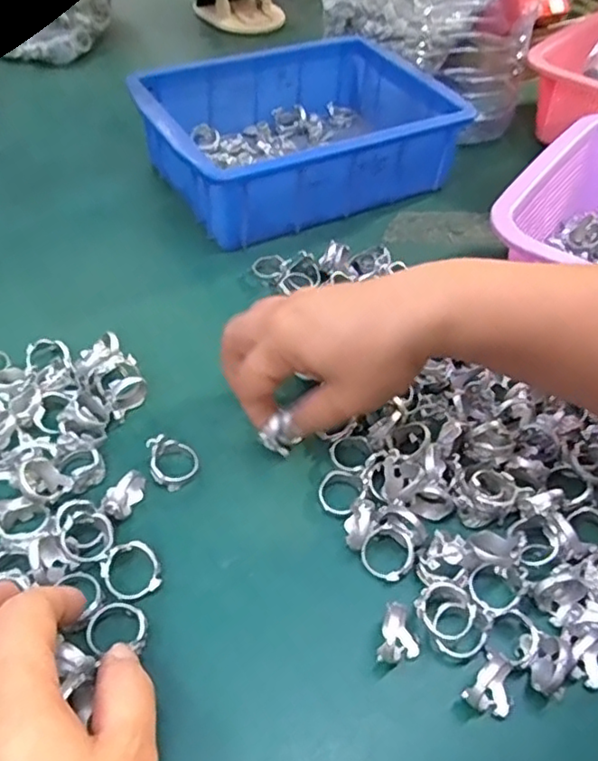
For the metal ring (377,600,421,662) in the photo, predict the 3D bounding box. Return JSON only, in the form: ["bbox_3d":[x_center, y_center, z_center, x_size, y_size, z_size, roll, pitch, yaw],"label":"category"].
[{"bbox_3d":[0.047,0.117,0.282,0.019,0.013,0.029,15,49,7],"label":"metal ring"}]

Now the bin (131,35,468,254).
[{"bbox_3d":[-0.002,-0.210,0.523,0.239,0.072,0.170,-18,53,-21],"label":"bin"}]

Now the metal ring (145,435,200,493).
[{"bbox_3d":[-0.068,0.044,0.335,0.026,0.016,0.028,3,48,-3],"label":"metal ring"}]

